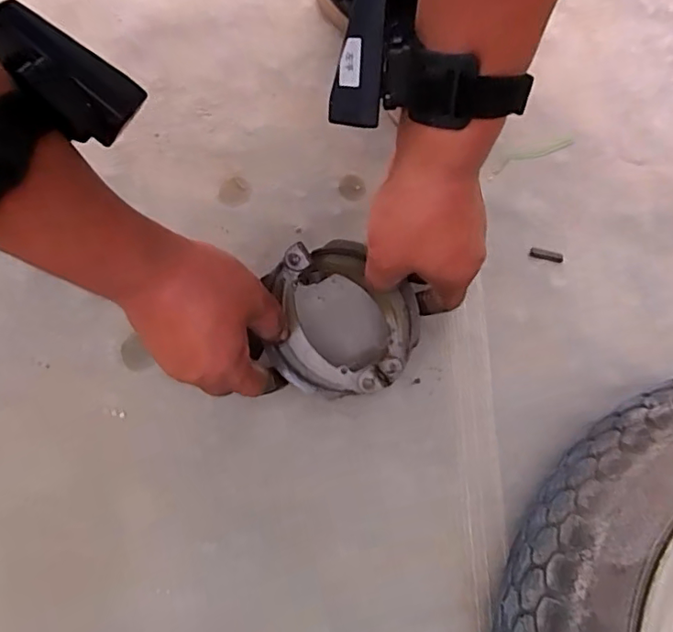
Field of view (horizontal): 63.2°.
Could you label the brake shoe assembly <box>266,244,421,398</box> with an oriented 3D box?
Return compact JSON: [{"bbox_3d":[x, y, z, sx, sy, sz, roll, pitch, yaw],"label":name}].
[{"bbox_3d":[0.004,0.001,0.402,0.112,0.030,0.112,1,77,-6],"label":"brake shoe assembly"}]

